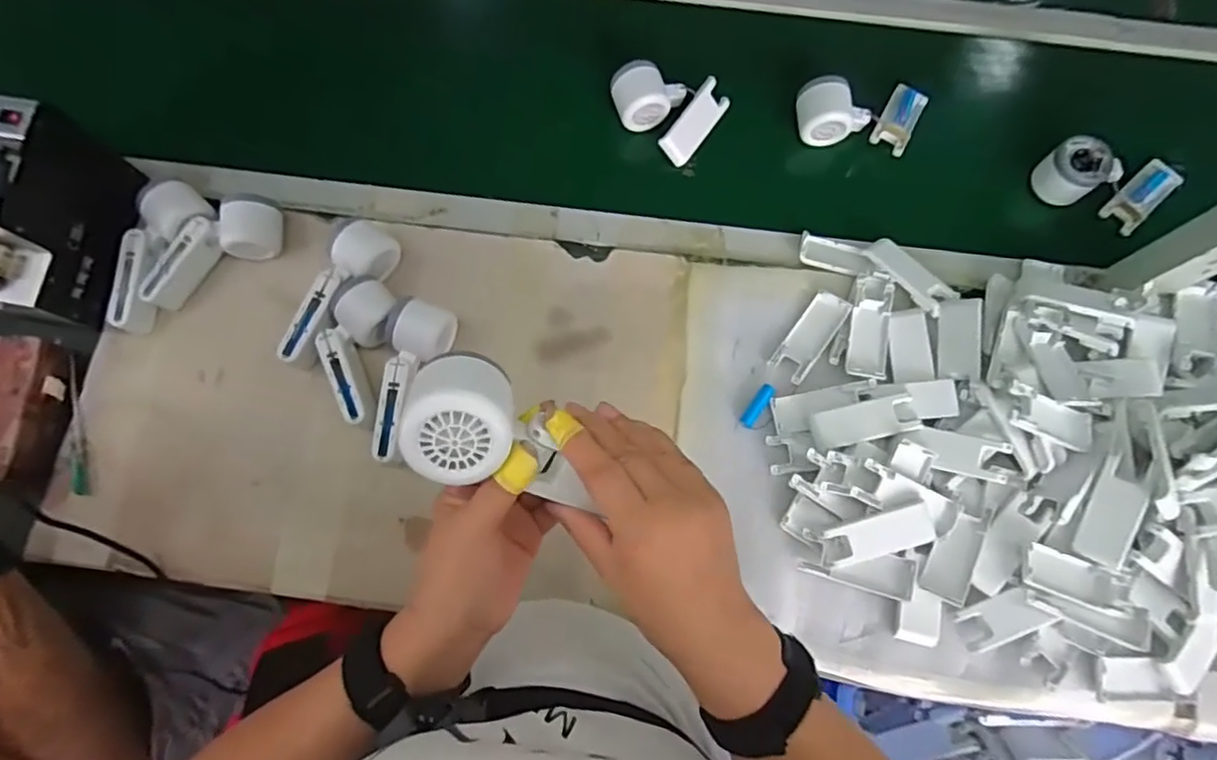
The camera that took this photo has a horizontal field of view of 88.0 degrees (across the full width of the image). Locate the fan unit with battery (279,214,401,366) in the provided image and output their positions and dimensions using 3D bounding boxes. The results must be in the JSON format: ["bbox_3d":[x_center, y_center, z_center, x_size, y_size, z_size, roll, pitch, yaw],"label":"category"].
[{"bbox_3d":[-0.282,-0.089,0.675,0.071,0.053,0.166,18,75,5],"label":"fan unit with battery"}]

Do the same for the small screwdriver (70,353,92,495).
[{"bbox_3d":[-0.556,0.047,0.657,0.018,0.010,0.148,-14,75,-4],"label":"small screwdriver"}]

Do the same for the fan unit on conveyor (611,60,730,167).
[{"bbox_3d":[0.067,-0.323,0.726,0.116,0.048,0.099,36,77,9],"label":"fan unit on conveyor"}]

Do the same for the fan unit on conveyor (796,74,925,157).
[{"bbox_3d":[0.297,-0.300,0.719,0.158,0.045,0.095,-9,75,-3],"label":"fan unit on conveyor"}]

